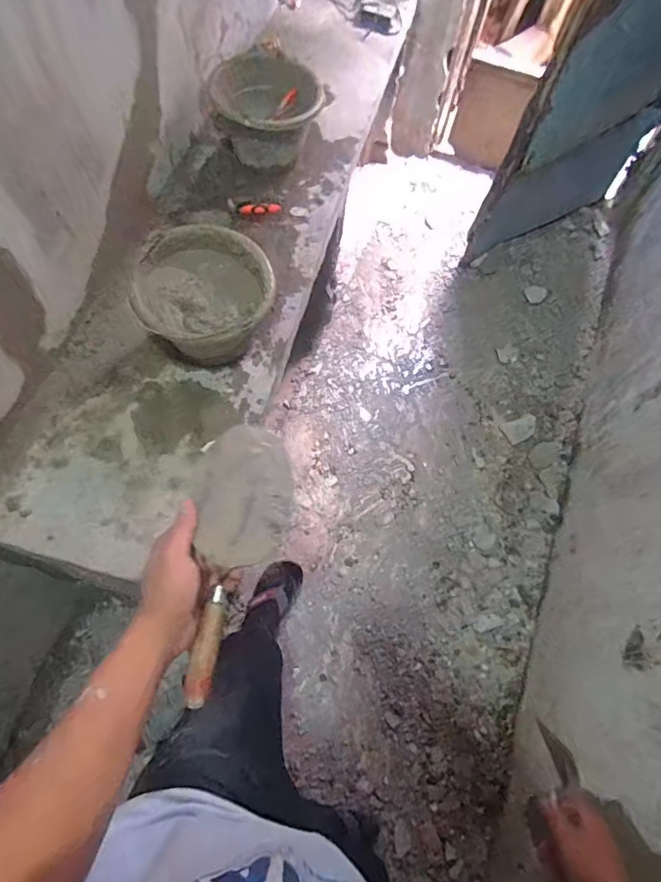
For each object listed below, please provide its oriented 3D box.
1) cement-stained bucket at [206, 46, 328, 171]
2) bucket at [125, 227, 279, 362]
[{"bbox_3d":[-0.141,-0.759,1.173,0.242,0.168,0.239,1,66,-2],"label":"cement-stained bucket"},{"bbox_3d":[-0.228,-0.251,0.953,0.236,0.184,0.225,1,66,-2],"label":"bucket"}]

